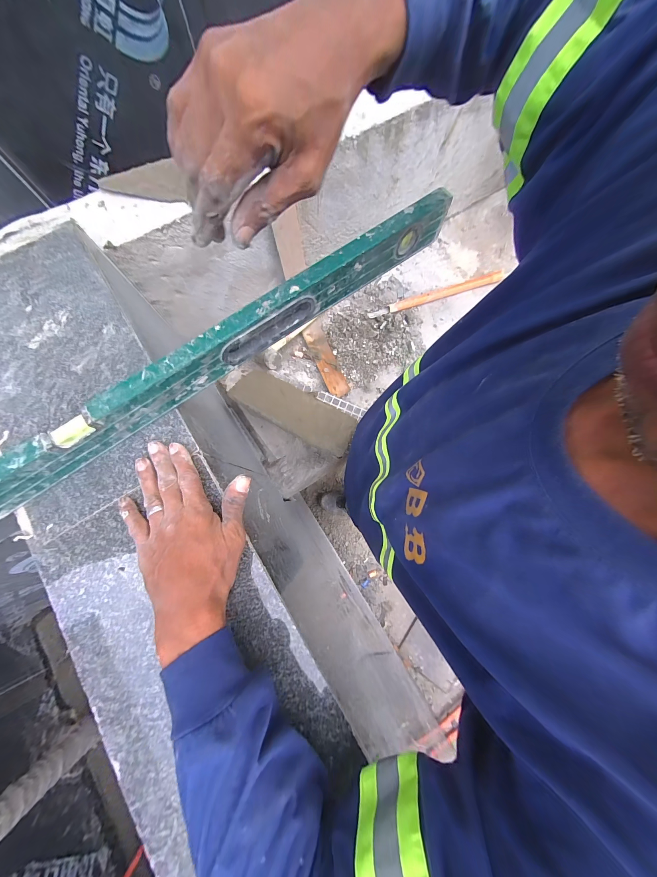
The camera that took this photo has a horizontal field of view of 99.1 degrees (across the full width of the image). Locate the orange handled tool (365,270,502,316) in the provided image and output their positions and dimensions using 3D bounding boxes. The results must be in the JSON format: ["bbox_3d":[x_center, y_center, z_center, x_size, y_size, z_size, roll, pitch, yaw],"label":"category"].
[{"bbox_3d":[0.350,-0.452,0.873,0.467,0.029,0.035,-20,78,-5],"label":"orange handled tool"}]

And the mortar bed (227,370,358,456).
[{"bbox_3d":[-0.082,-0.075,0.702,0.305,0.017,0.155,25,44,0],"label":"mortar bed"}]

